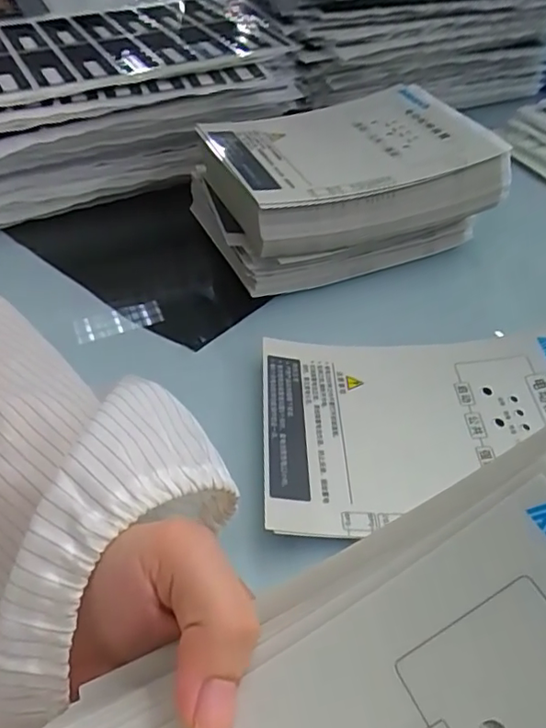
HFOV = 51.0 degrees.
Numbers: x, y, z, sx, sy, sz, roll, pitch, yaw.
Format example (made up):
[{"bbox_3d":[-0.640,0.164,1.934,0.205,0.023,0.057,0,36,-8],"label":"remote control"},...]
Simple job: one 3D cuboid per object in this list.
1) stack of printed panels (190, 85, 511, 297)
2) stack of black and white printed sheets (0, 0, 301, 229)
[{"bbox_3d":[0.048,-0.137,0.433,0.185,0.078,0.153,-16,46,-14],"label":"stack of printed panels"},{"bbox_3d":[-0.149,-0.234,0.502,0.314,0.091,0.202,-22,48,-19],"label":"stack of black and white printed sheets"}]

